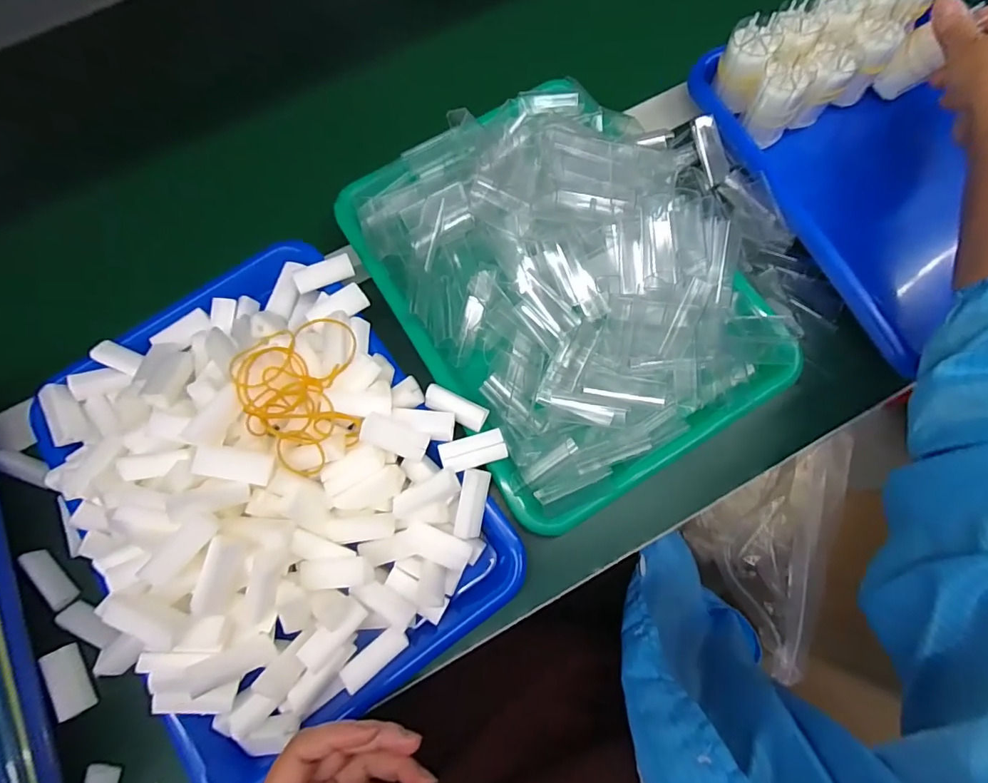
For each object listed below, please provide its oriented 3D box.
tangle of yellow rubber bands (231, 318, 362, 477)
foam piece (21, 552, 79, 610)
[{"bbox_3d":[-0.132,0.000,0.330,0.075,0.033,0.103,-5,74,0],"label":"tangle of yellow rubber bands"},{"bbox_3d":[-0.326,0.138,0.353,0.048,0.019,0.012,45,120,3],"label":"foam piece"}]

